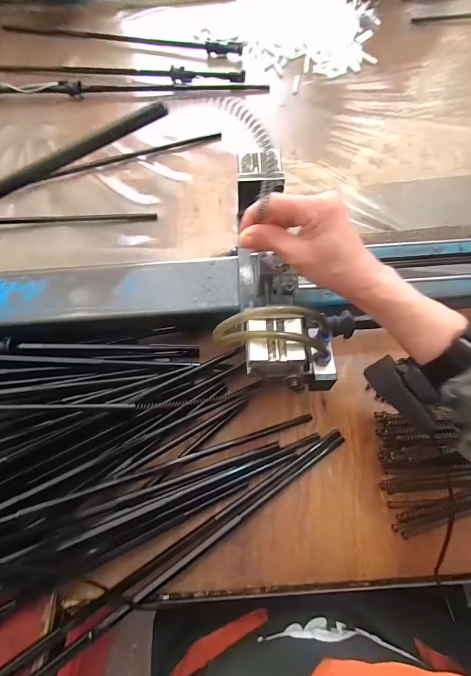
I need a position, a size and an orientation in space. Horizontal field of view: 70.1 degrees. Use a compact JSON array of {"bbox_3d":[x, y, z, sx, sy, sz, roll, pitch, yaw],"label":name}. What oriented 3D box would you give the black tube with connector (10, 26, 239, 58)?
[{"bbox_3d":[-0.263,-0.685,0.761,0.569,0.020,0.037,11,69,6],"label":"black tube with connector"}]

